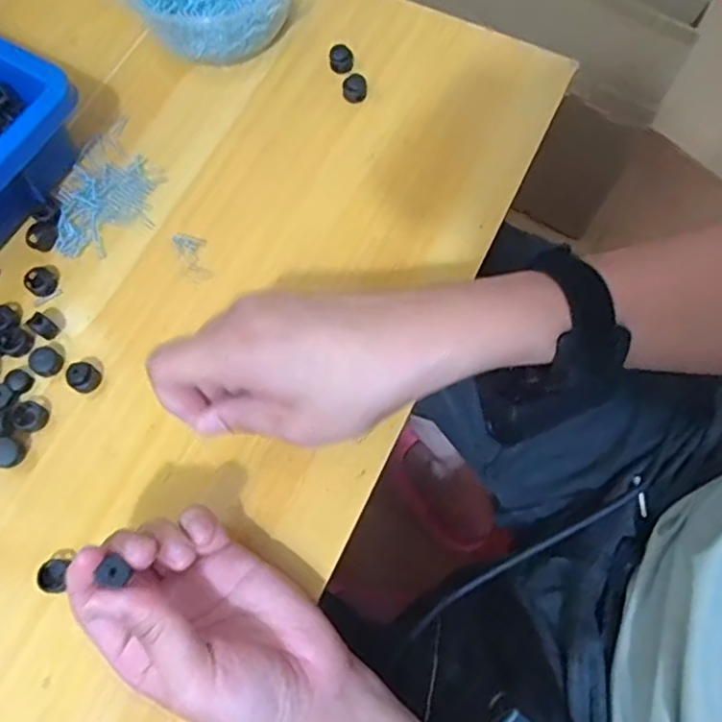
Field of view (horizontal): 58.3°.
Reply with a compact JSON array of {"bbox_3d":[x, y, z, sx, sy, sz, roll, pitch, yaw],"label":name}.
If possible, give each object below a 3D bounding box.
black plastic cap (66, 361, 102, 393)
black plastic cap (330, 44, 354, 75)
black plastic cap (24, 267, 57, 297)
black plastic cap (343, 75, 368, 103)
[{"bbox_3d":[-0.162,0.009,0.378,0.015,0.015,0.016,0,69,-1],"label":"black plastic cap"},{"bbox_3d":[-0.014,-0.215,0.460,0.016,0.012,0.019,-1,69,-1],"label":"black plastic cap"},{"bbox_3d":[-0.199,-0.050,0.402,0.016,0.006,0.019,-17,70,-7],"label":"black plastic cap"},{"bbox_3d":[-0.004,-0.190,0.453,0.017,0.016,0.016,0,69,-1],"label":"black plastic cap"}]

